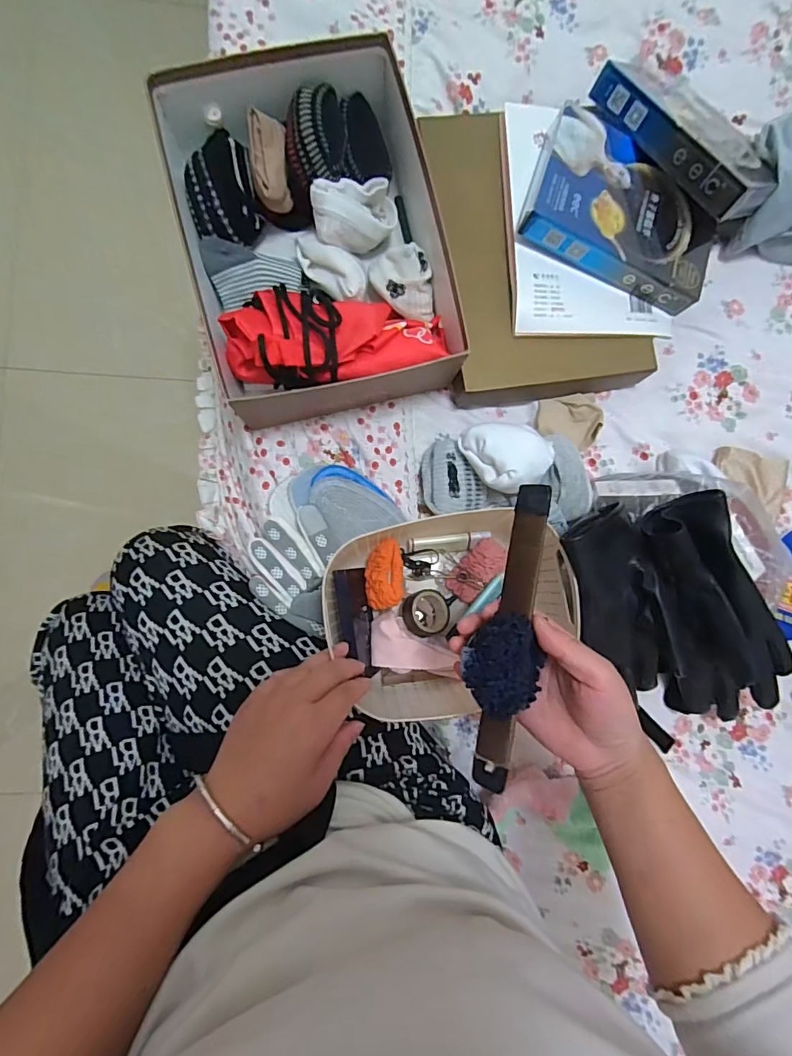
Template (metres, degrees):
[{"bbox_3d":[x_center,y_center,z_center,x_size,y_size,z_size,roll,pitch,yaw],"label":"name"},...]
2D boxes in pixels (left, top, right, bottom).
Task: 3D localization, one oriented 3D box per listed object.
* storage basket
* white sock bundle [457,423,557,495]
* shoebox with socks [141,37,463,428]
[{"bbox_3d":[0.046,0.073,0.447,0.209,0.095,0.171,-7,87,-7],"label":"storage basket"},{"bbox_3d":[0.109,-0.072,0.472,0.073,0.044,0.072,0,86,-7],"label":"white sock bundle"},{"bbox_3d":[-0.072,-0.279,0.474,0.229,0.084,0.309,-13,88,-7],"label":"shoebox with socks"}]

